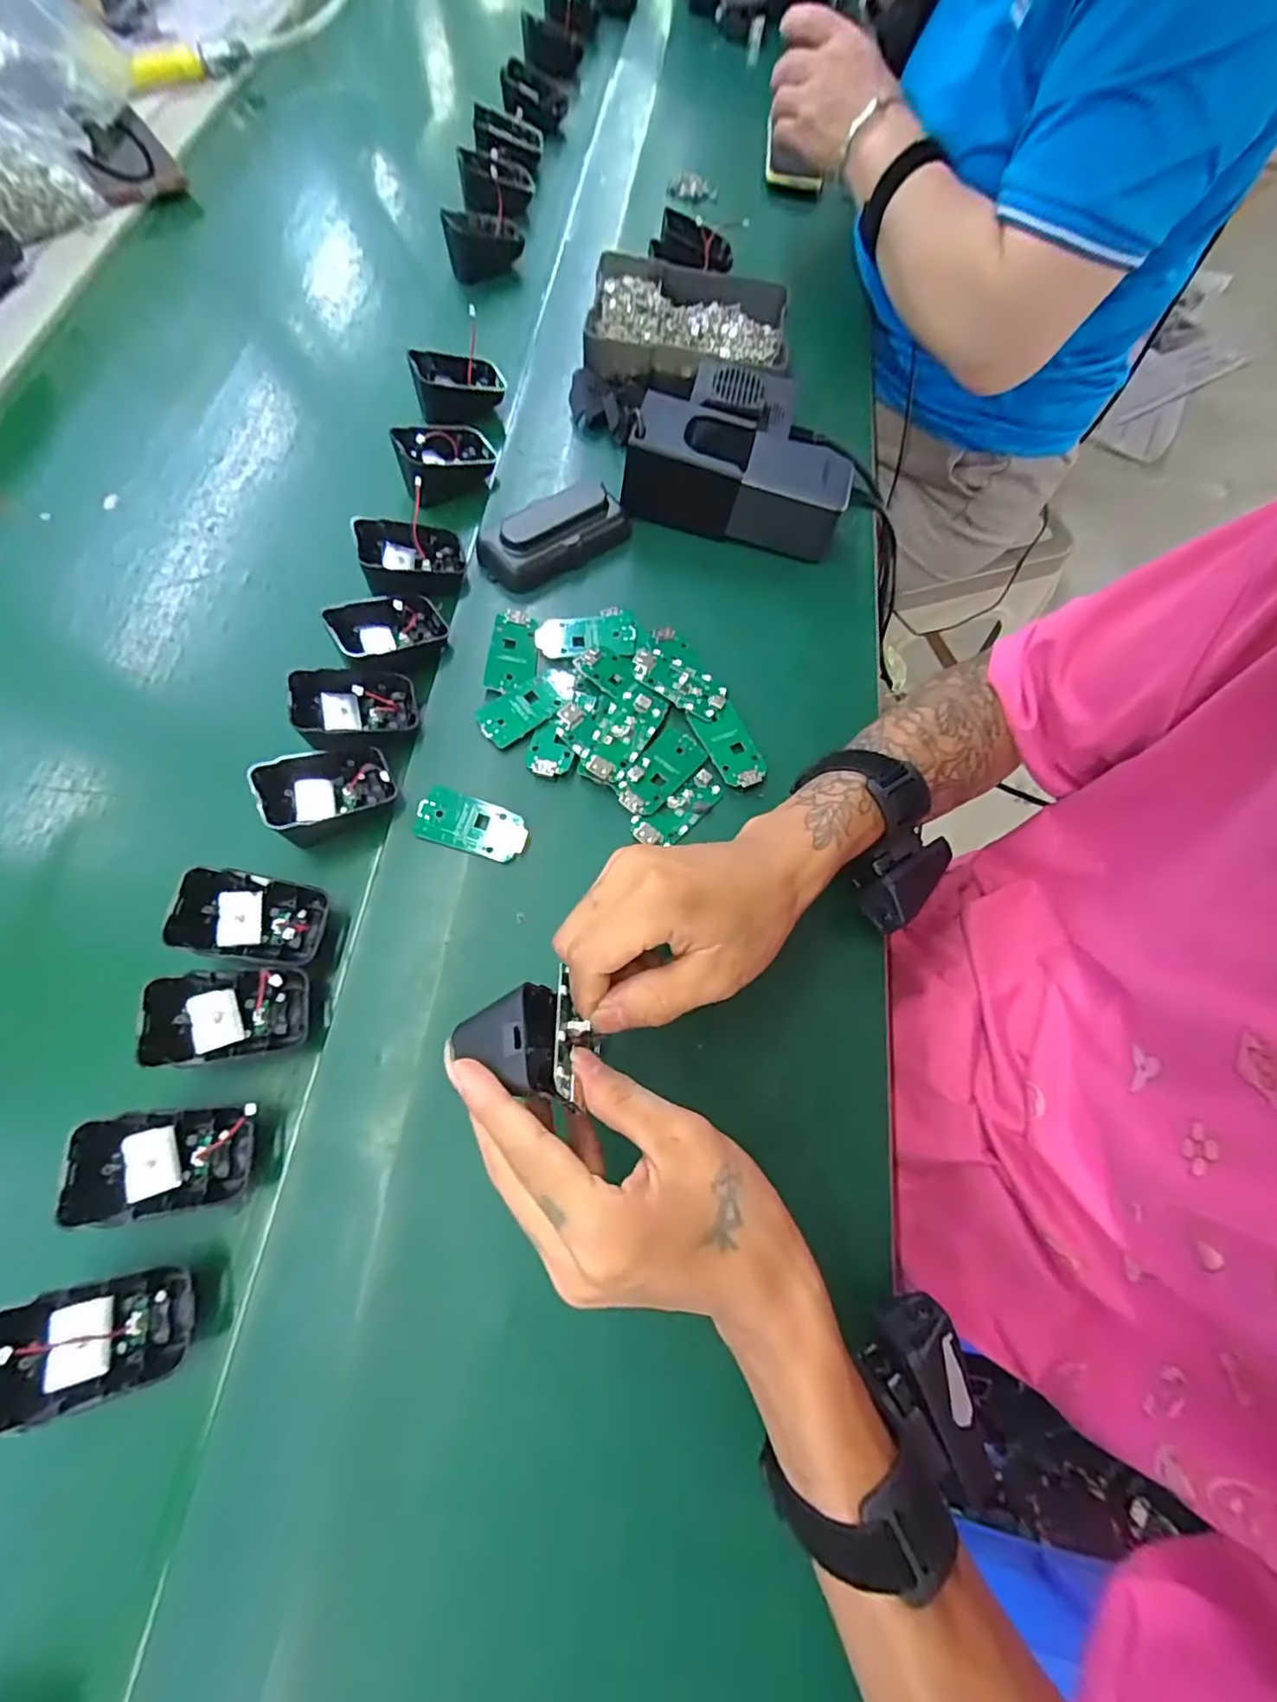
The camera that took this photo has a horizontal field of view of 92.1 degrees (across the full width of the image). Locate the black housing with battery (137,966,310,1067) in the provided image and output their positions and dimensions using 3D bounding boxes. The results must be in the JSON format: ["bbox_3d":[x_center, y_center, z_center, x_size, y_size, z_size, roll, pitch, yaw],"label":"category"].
[{"bbox_3d":[-0.204,0.083,0.309,0.067,0.025,0.043,-2,69,-20],"label":"black housing with battery"}]

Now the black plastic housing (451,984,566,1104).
[{"bbox_3d":[-0.050,0.081,0.247,0.033,0.033,0.046,-31,58,15],"label":"black plastic housing"}]

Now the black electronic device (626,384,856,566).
[{"bbox_3d":[0.070,-0.265,0.444,0.153,0.057,0.063,16,69,-3],"label":"black electronic device"}]

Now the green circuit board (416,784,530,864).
[{"bbox_3d":[-0.096,-0.016,0.359,0.064,0.008,0.031,14,72,5],"label":"green circuit board"}]

